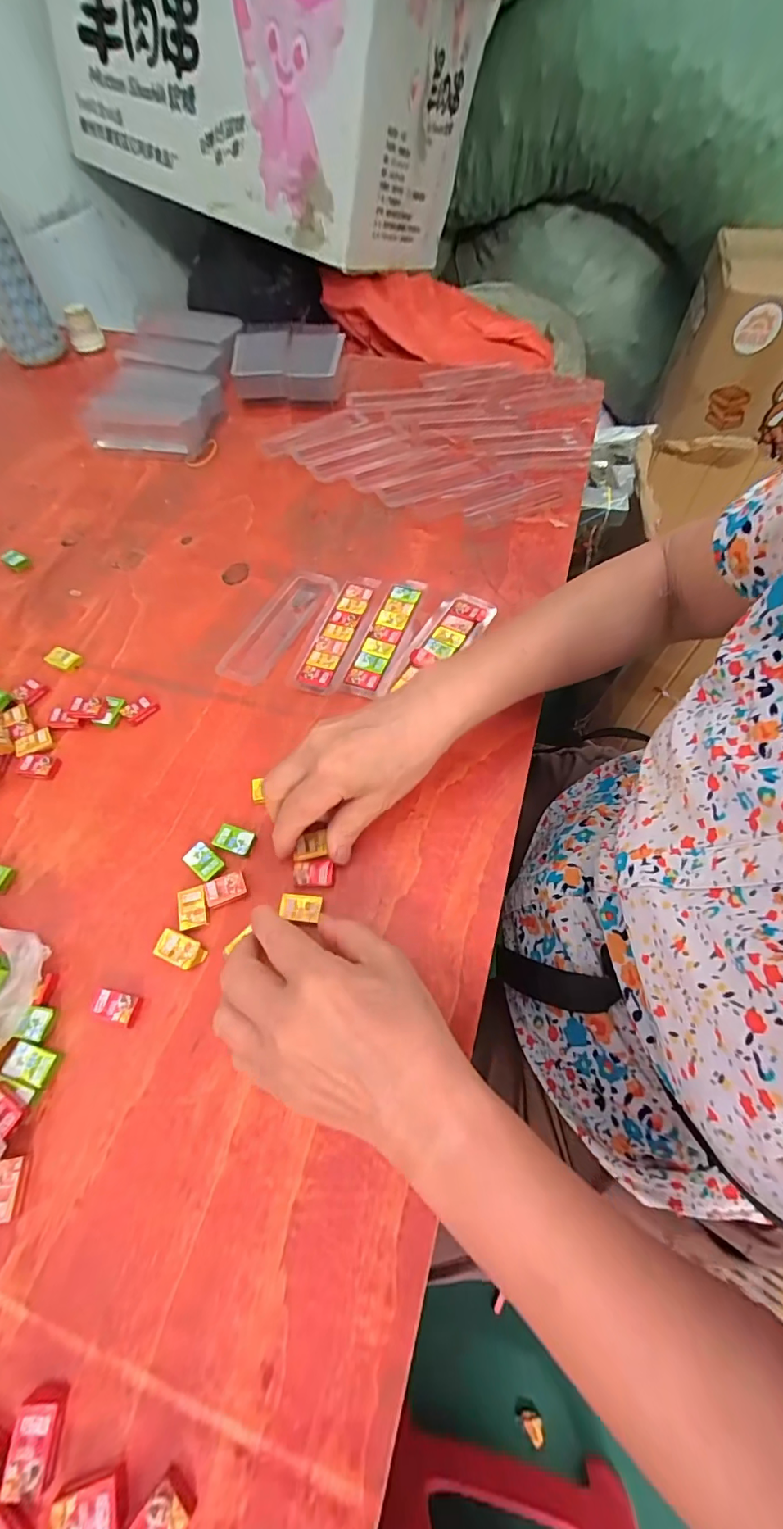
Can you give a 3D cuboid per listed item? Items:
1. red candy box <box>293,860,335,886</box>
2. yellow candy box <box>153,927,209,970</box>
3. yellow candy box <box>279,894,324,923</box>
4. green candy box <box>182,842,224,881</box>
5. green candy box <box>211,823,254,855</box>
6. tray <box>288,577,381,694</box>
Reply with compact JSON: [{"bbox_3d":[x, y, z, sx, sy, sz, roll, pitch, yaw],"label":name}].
[{"bbox_3d":[-0.051,0.071,0.317,0.026,0.007,0.016,2,60,2],"label":"red candy box"},{"bbox_3d":[-0.128,0.113,0.295,0.031,0.007,0.017,18,62,11],"label":"yellow candy box"},{"bbox_3d":[-0.057,0.091,0.308,0.026,0.006,0.016,2,60,2],"label":"yellow candy box"},{"bbox_3d":[-0.125,0.064,0.322,0.026,0.005,0.018,36,67,20],"label":"green candy box"},{"bbox_3d":[-0.108,0.051,0.330,0.027,0.007,0.017,16,62,10],"label":"green candy box"},{"bbox_3d":[-0.047,-0.117,0.425,0.040,0.007,0.136,14,62,9],"label":"tray"}]

